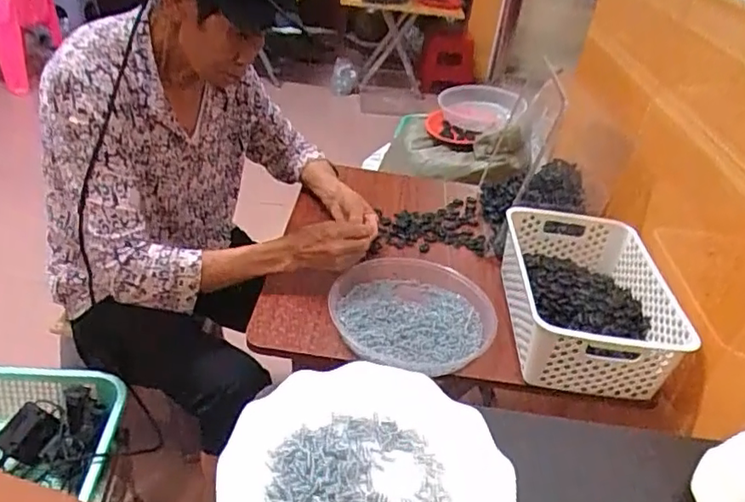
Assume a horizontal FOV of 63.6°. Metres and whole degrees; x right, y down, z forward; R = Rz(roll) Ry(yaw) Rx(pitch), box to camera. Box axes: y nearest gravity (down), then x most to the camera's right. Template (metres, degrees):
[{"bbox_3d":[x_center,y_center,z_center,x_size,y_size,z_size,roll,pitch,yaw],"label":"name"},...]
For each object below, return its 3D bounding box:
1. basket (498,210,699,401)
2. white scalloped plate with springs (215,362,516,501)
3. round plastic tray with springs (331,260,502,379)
[{"bbox_3d":[0.307,0.065,0.877,0.203,0.098,0.312,7,33,0],"label":"basket"},{"bbox_3d":[-0.002,0.148,0.386,0.175,0.027,0.176,5,33,-3],"label":"white scalloped plate with springs"},{"bbox_3d":[0.057,0.092,0.888,0.240,0.037,0.233,11,33,5],"label":"round plastic tray with springs"}]

